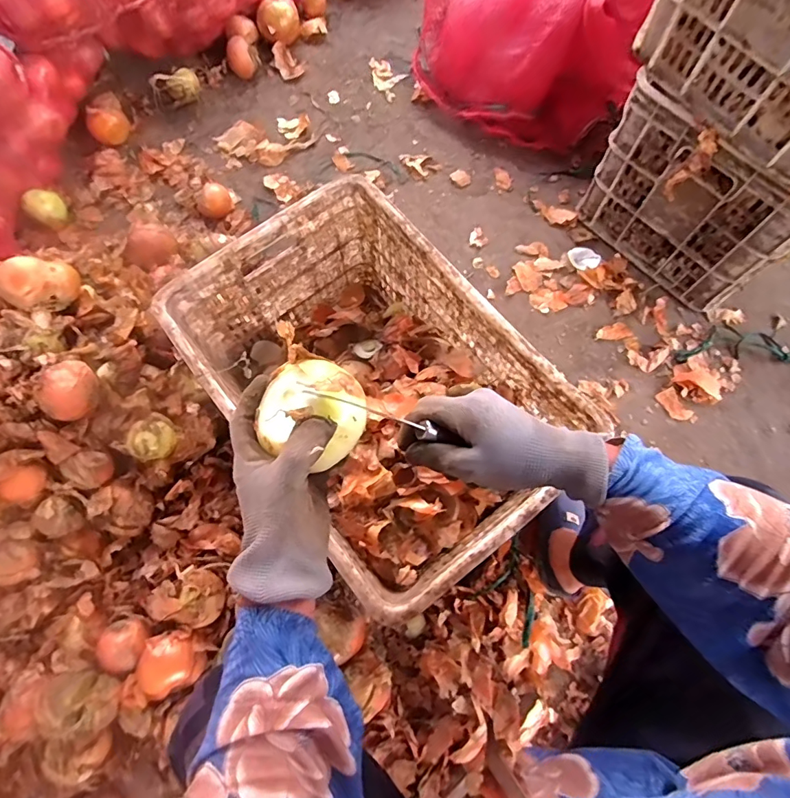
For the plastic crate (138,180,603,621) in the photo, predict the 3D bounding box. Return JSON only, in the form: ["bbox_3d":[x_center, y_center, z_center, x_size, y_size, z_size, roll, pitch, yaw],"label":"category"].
[{"bbox_3d":[-0.033,-0.004,0.684,0.347,0.254,0.517,-37,74,-12],"label":"plastic crate"}]

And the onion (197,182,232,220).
[{"bbox_3d":[-0.379,-0.412,0.954,0.069,0.057,0.058,-26,72,-8],"label":"onion"}]

